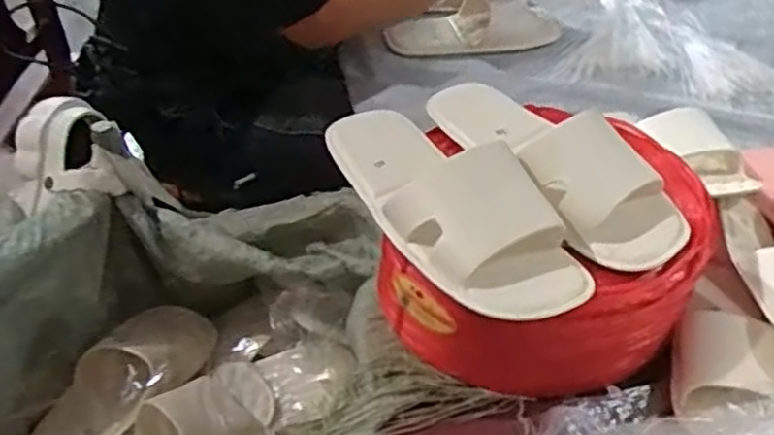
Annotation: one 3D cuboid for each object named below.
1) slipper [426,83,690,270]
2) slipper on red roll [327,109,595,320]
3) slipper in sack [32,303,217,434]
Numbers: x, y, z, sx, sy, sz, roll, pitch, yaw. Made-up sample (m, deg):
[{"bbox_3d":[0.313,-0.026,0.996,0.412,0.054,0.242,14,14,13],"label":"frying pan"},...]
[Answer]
[{"bbox_3d":[0.146,-0.061,0.657,0.101,0.064,0.267,-21,48,-25],"label":"slipper"},{"bbox_3d":[0.047,-0.027,0.607,0.106,0.064,0.273,-21,48,-25],"label":"slipper on red roll"},{"bbox_3d":[-0.286,0.178,0.834,0.101,0.076,0.269,18,44,15],"label":"slipper in sack"}]

